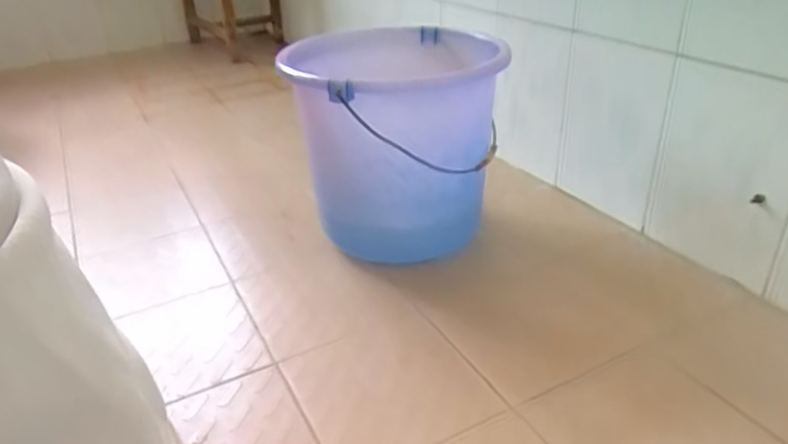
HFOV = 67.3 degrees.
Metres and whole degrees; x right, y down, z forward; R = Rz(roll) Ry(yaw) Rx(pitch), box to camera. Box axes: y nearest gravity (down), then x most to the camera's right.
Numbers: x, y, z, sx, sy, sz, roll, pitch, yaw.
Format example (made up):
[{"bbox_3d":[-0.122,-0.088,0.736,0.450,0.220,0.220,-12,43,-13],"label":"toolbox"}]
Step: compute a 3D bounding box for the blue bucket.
[{"bbox_3d":[0.022,-0.104,0.879,0.263,0.291,0.308,6,30,14],"label":"blue bucket"}]

